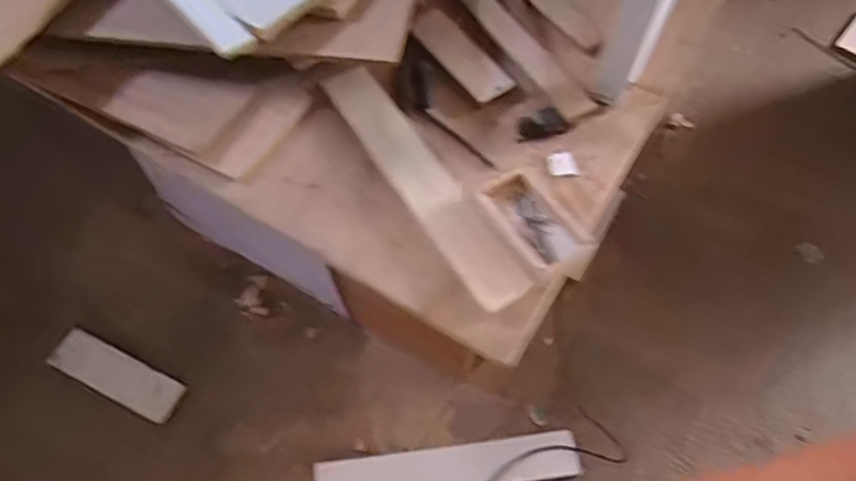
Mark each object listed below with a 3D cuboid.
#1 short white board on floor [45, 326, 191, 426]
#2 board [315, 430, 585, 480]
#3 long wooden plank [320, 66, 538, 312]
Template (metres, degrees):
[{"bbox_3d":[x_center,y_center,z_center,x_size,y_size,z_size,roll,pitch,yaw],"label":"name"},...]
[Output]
[{"bbox_3d":[-0.736,0.319,1.459,0.317,0.015,0.099,28,62,2],"label":"short white board on floor"},{"bbox_3d":[0.043,0.511,1.365,0.580,0.015,0.103,-8,70,0],"label":"board"},{"bbox_3d":[-0.011,-0.088,0.829,0.072,0.028,0.431,-30,64,-17],"label":"long wooden plank"}]

